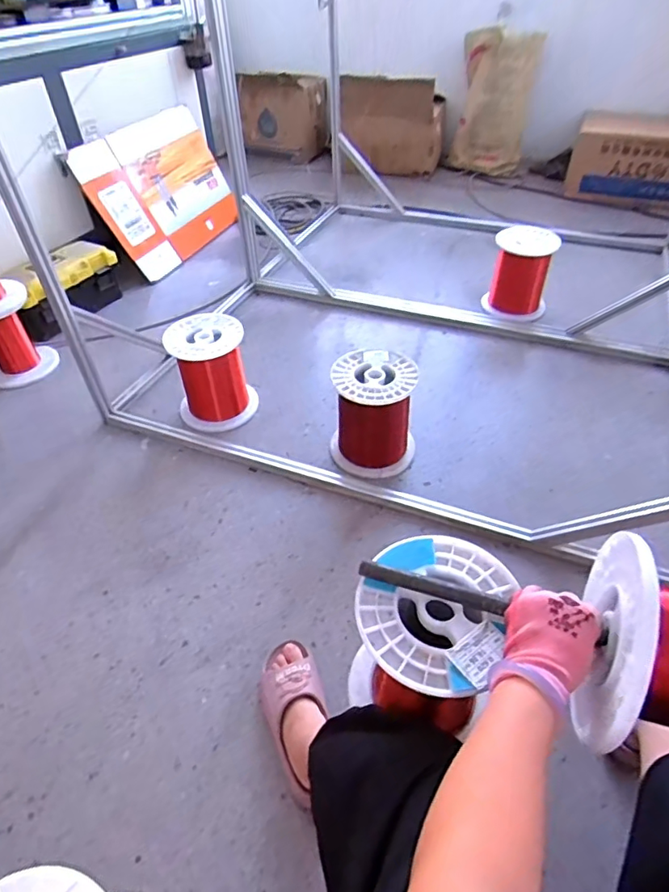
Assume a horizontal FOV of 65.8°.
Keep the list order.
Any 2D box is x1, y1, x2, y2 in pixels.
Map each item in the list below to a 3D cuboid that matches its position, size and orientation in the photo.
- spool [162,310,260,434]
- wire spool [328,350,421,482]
[{"bbox_3d":[-0.321,-0.193,1.362,0.202,0.223,0.200,-15,46,-14],"label":"spool"},{"bbox_3d":[0.096,-0.074,1.227,0.201,0.225,0.200,3,44,4],"label":"wire spool"}]

